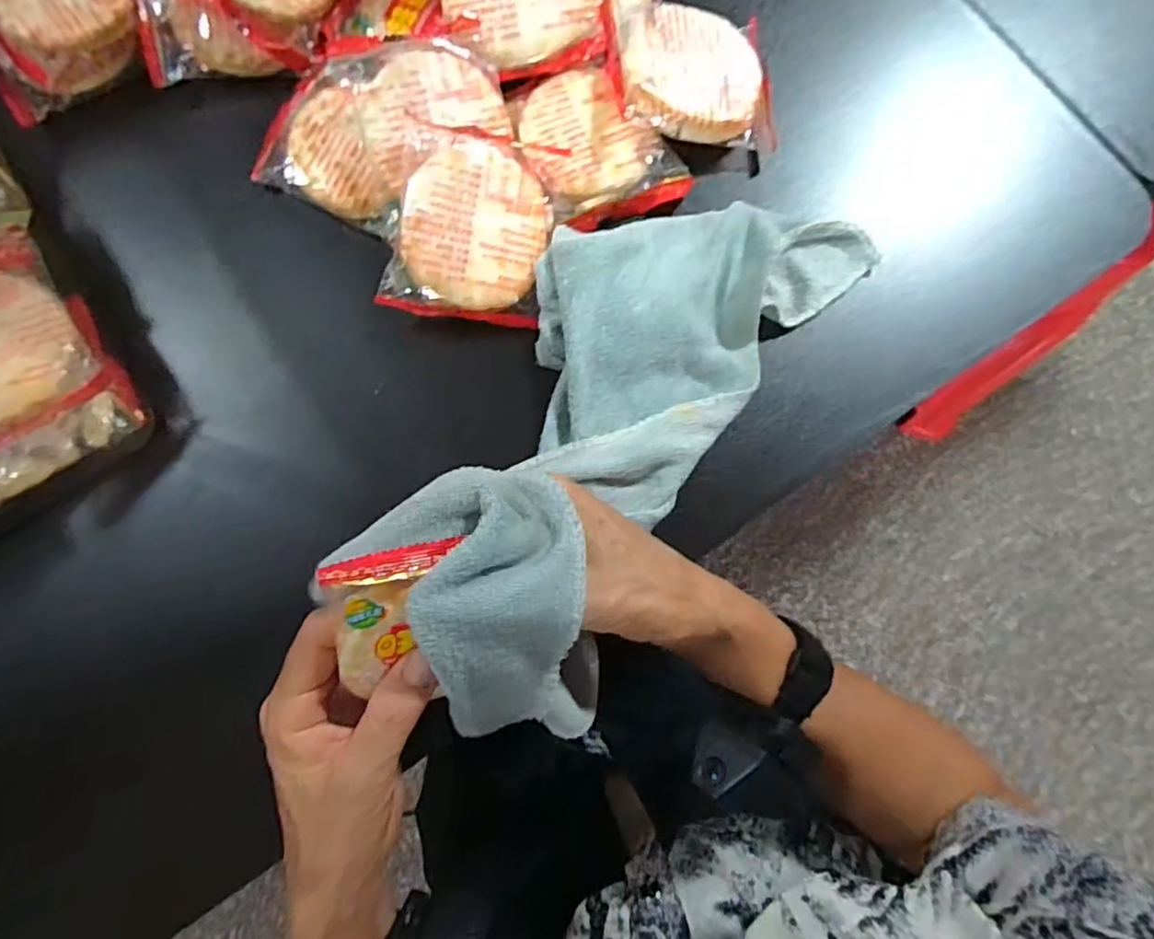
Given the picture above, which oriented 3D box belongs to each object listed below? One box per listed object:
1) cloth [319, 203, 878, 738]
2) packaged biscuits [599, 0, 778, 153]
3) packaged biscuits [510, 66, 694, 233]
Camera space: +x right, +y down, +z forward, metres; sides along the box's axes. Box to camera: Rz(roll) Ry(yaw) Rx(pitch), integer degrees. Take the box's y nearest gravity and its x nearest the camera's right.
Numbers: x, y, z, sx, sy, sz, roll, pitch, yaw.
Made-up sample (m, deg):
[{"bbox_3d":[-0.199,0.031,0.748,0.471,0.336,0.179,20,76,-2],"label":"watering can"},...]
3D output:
[{"bbox_3d":[0.021,-0.027,0.328,0.135,0.101,0.305,32,59,4],"label":"cloth"},{"bbox_3d":[0.065,-0.225,0.370,0.107,0.037,0.080,6,80,1],"label":"packaged biscuits"},{"bbox_3d":[0.012,-0.185,0.367,0.078,0.020,0.096,-24,81,-4],"label":"packaged biscuits"}]

